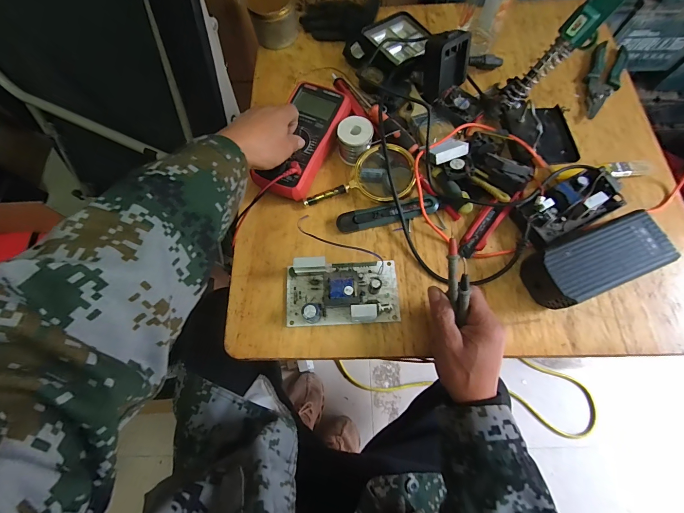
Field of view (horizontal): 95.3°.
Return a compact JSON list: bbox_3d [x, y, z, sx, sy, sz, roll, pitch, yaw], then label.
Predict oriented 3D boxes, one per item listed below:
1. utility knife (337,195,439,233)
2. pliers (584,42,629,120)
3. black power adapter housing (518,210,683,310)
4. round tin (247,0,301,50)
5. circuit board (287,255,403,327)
[{"bbox_3d":[0.066,-0.061,0.457,0.145,0.019,0.029,-11,70,-1],"label":"utility knife"},{"bbox_3d":[0.442,-0.298,0.529,0.050,0.015,0.176,25,73,11],"label":"pliers"},{"bbox_3d":[0.319,0.005,0.400,0.155,0.064,0.075,-22,71,-5],"label":"black power adapter housing"},{"bbox_3d":[-0.123,-0.444,0.576,0.086,0.056,0.098,-15,70,-3],"label":"round tin"},{"bbox_3d":[0.000,0.044,0.408,0.150,0.041,0.081,-3,70,2],"label":"circuit board"}]

